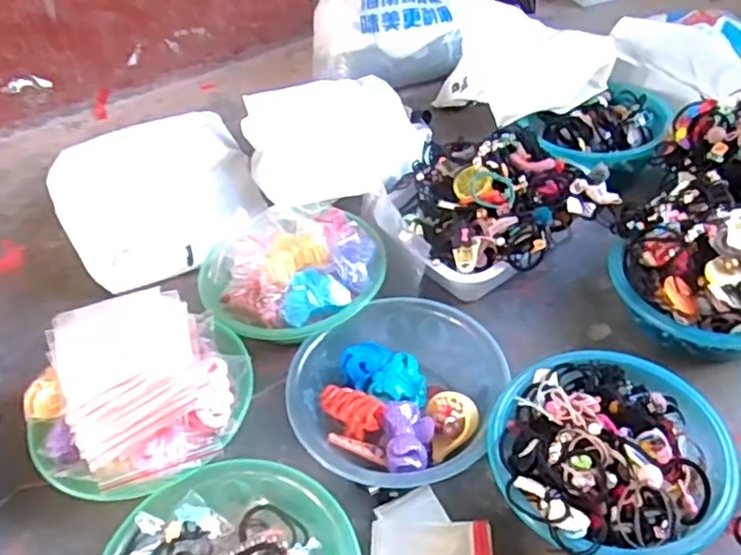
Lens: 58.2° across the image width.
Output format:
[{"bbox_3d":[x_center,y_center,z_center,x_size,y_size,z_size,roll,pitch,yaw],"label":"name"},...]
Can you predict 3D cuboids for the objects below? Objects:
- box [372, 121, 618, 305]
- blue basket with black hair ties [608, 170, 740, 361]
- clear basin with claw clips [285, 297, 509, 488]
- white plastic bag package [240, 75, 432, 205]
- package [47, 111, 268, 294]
[{"bbox_3d":[0.165,-0.106,0.907,0.291,0.111,0.234,-27,48,-19],"label":"box"},{"bbox_3d":[0.393,-0.010,0.809,0.206,0.133,0.236,-24,47,-16],"label":"blue basket with black hair ties"},{"bbox_3d":[0.026,0.131,0.750,0.219,0.069,0.219,-4,45,4],"label":"clear basin with claw clips"},{"bbox_3d":[-0.049,-0.219,1.056,0.284,0.083,0.240,-15,45,-7],"label":"white plastic bag package"},{"bbox_3d":[-0.321,-0.130,1.032,0.299,0.076,0.318,-29,49,-20],"label":"package"}]

